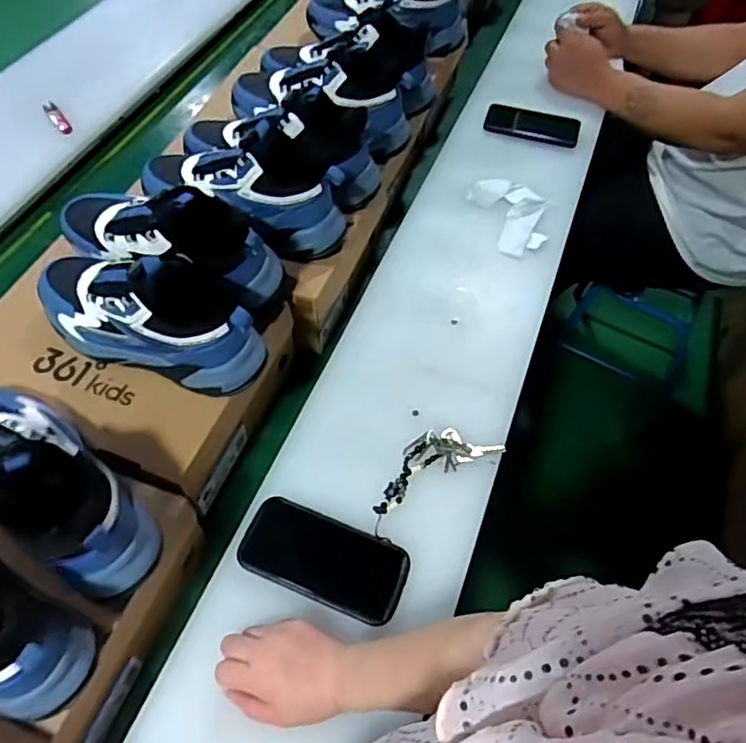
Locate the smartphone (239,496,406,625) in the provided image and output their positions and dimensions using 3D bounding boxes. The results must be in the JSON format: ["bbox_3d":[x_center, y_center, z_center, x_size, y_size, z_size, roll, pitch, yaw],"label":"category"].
[{"bbox_3d":[-0.050,0.191,0.629,0.167,0.014,0.081,20,59,10],"label":"smartphone"}]

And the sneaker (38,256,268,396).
[{"bbox_3d":[-0.242,-0.072,0.637,0.262,0.134,0.095,18,58,9],"label":"sneaker"}]

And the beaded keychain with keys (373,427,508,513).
[{"bbox_3d":[0.064,0.100,0.699,0.158,0.008,0.060,-23,61,-17],"label":"beaded keychain with keys"}]

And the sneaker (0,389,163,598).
[{"bbox_3d":[-0.297,0.078,0.529,0.256,0.153,0.092,35,62,18],"label":"sneaker"}]

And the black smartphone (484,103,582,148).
[{"bbox_3d":[0.276,-0.427,1.064,0.160,0.009,0.082,15,58,7],"label":"black smartphone"}]

